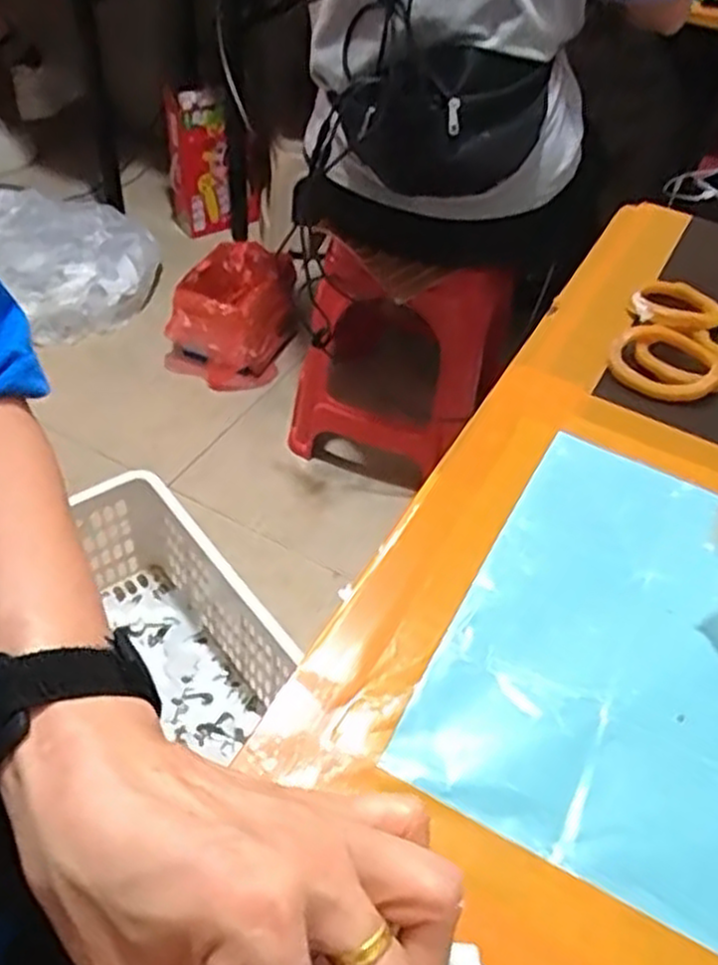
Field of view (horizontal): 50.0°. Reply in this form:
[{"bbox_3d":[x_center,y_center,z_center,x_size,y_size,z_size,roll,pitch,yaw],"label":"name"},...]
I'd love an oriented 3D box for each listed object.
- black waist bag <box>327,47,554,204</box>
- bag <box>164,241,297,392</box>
[{"bbox_3d":[0.098,-0.444,0.954,0.254,0.156,0.093,4,46,-3],"label":"black waist bag"},{"bbox_3d":[-0.252,-0.341,1.616,0.219,0.193,0.266,20,48,12],"label":"bag"}]

